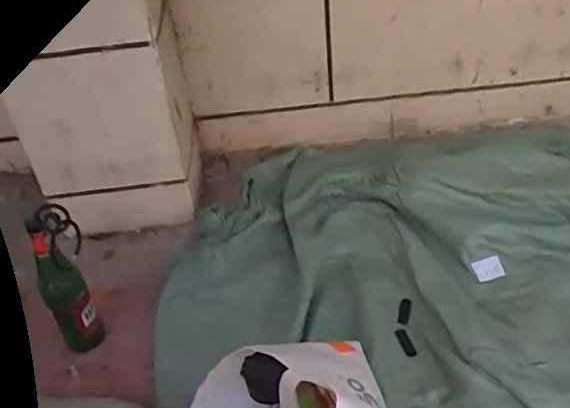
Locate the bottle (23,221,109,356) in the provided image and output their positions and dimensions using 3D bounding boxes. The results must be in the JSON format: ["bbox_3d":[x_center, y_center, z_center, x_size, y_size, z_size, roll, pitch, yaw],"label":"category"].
[{"bbox_3d":[-0.365,0.138,1.010,0.079,0.266,0.065,-24,44,-18],"label":"bottle"}]

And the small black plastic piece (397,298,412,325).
[{"bbox_3d":[0.213,0.191,1.080,0.021,0.012,0.055,6,43,15],"label":"small black plastic piece"}]

